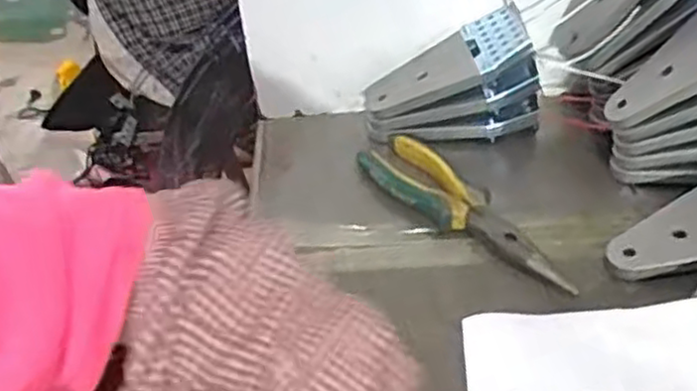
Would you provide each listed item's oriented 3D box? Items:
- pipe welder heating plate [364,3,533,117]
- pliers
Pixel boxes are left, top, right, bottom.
[{"bbox_3d":[0.074,-0.103,0.578,0.146,0.022,0.057,-22,34,27],"label":"pipe welder heating plate"},{"bbox_3d":[0.083,0.011,0.515,0.049,0.018,0.187,-28,46,-23],"label":"pliers"}]

